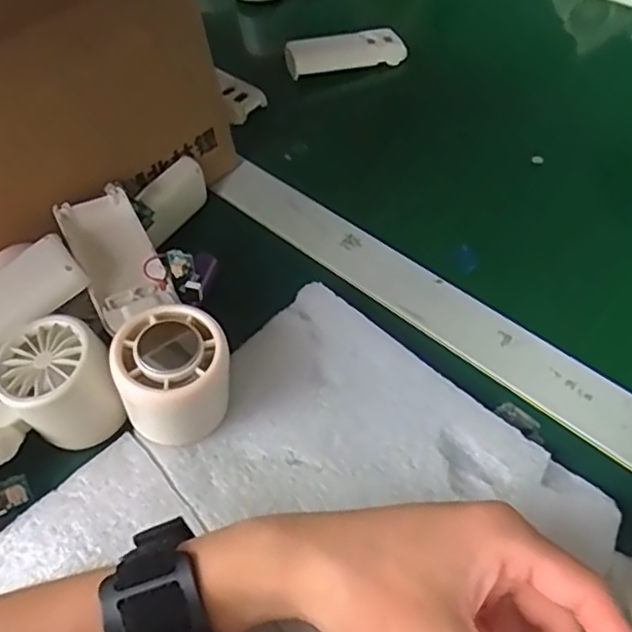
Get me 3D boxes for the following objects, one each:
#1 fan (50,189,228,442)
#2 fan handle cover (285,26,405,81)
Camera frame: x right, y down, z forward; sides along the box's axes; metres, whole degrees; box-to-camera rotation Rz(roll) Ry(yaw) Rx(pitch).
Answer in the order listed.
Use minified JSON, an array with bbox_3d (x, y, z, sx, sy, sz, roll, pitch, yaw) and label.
[{"bbox_3d":[-0.101,-0.003,0.369,0.054,0.060,0.160,-27,53,-17],"label":"fan"},{"bbox_3d":[0.027,-0.239,0.591,0.107,0.019,0.037,-12,50,-5],"label":"fan handle cover"}]

